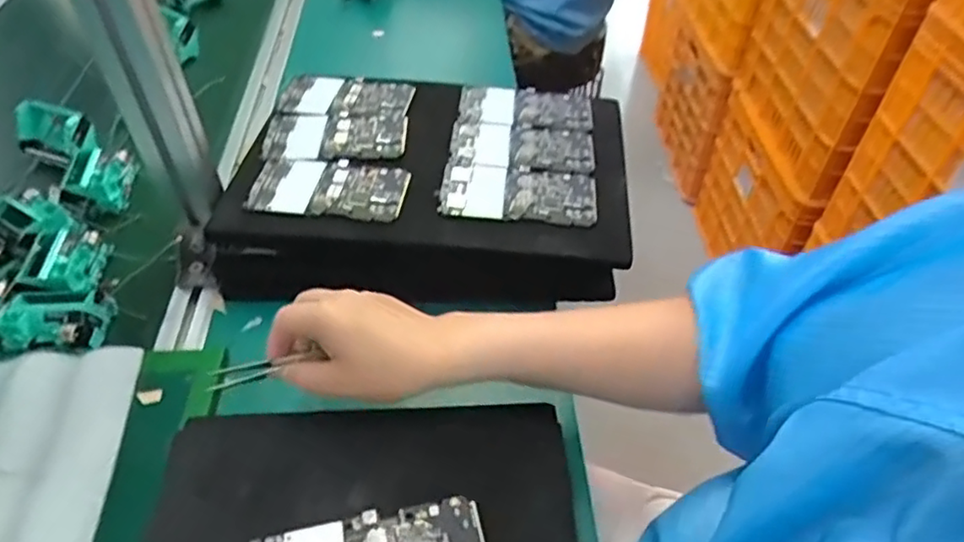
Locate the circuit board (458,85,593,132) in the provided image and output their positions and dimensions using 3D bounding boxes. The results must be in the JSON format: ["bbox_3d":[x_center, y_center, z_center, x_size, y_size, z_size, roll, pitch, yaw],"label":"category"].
[{"bbox_3d":[0.044,-0.167,0.652,0.132,0.012,0.066,6,51,2],"label":"circuit board"}]

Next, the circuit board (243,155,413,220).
[{"bbox_3d":[-0.131,-0.075,0.559,0.129,0.007,0.068,8,51,3],"label":"circuit board"}]

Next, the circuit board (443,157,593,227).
[{"bbox_3d":[0.032,-0.067,0.558,0.133,0.006,0.070,8,51,4],"label":"circuit board"}]

